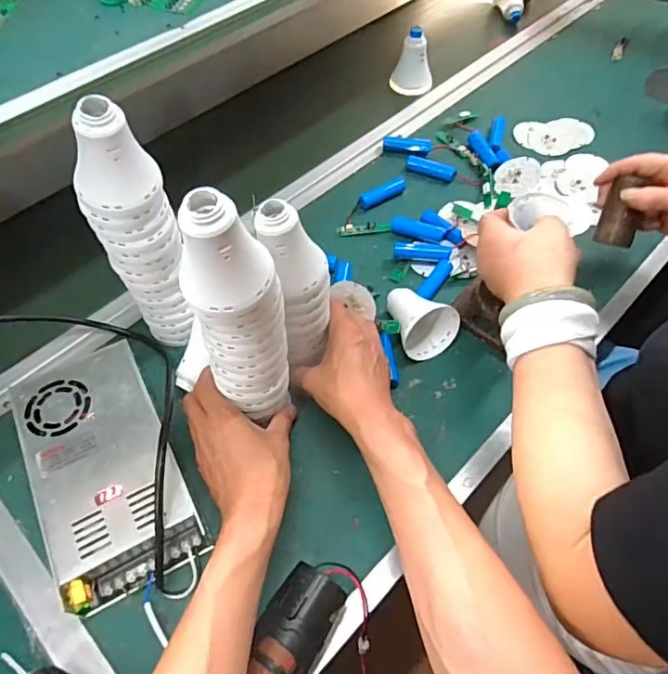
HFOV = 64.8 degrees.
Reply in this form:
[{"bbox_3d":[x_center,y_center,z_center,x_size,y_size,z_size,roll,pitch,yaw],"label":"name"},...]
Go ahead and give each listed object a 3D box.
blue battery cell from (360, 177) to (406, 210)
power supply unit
[{"bbox_3d":[0.066,-0.190,0.694,0.068,0.019,0.015,-25,61,-16],"label":"blue battery cell"},{"bbox_3d":[-0.205,0.116,0.478,0.118,0.054,0.218,-23,61,-15],"label":"power supply unit"}]

